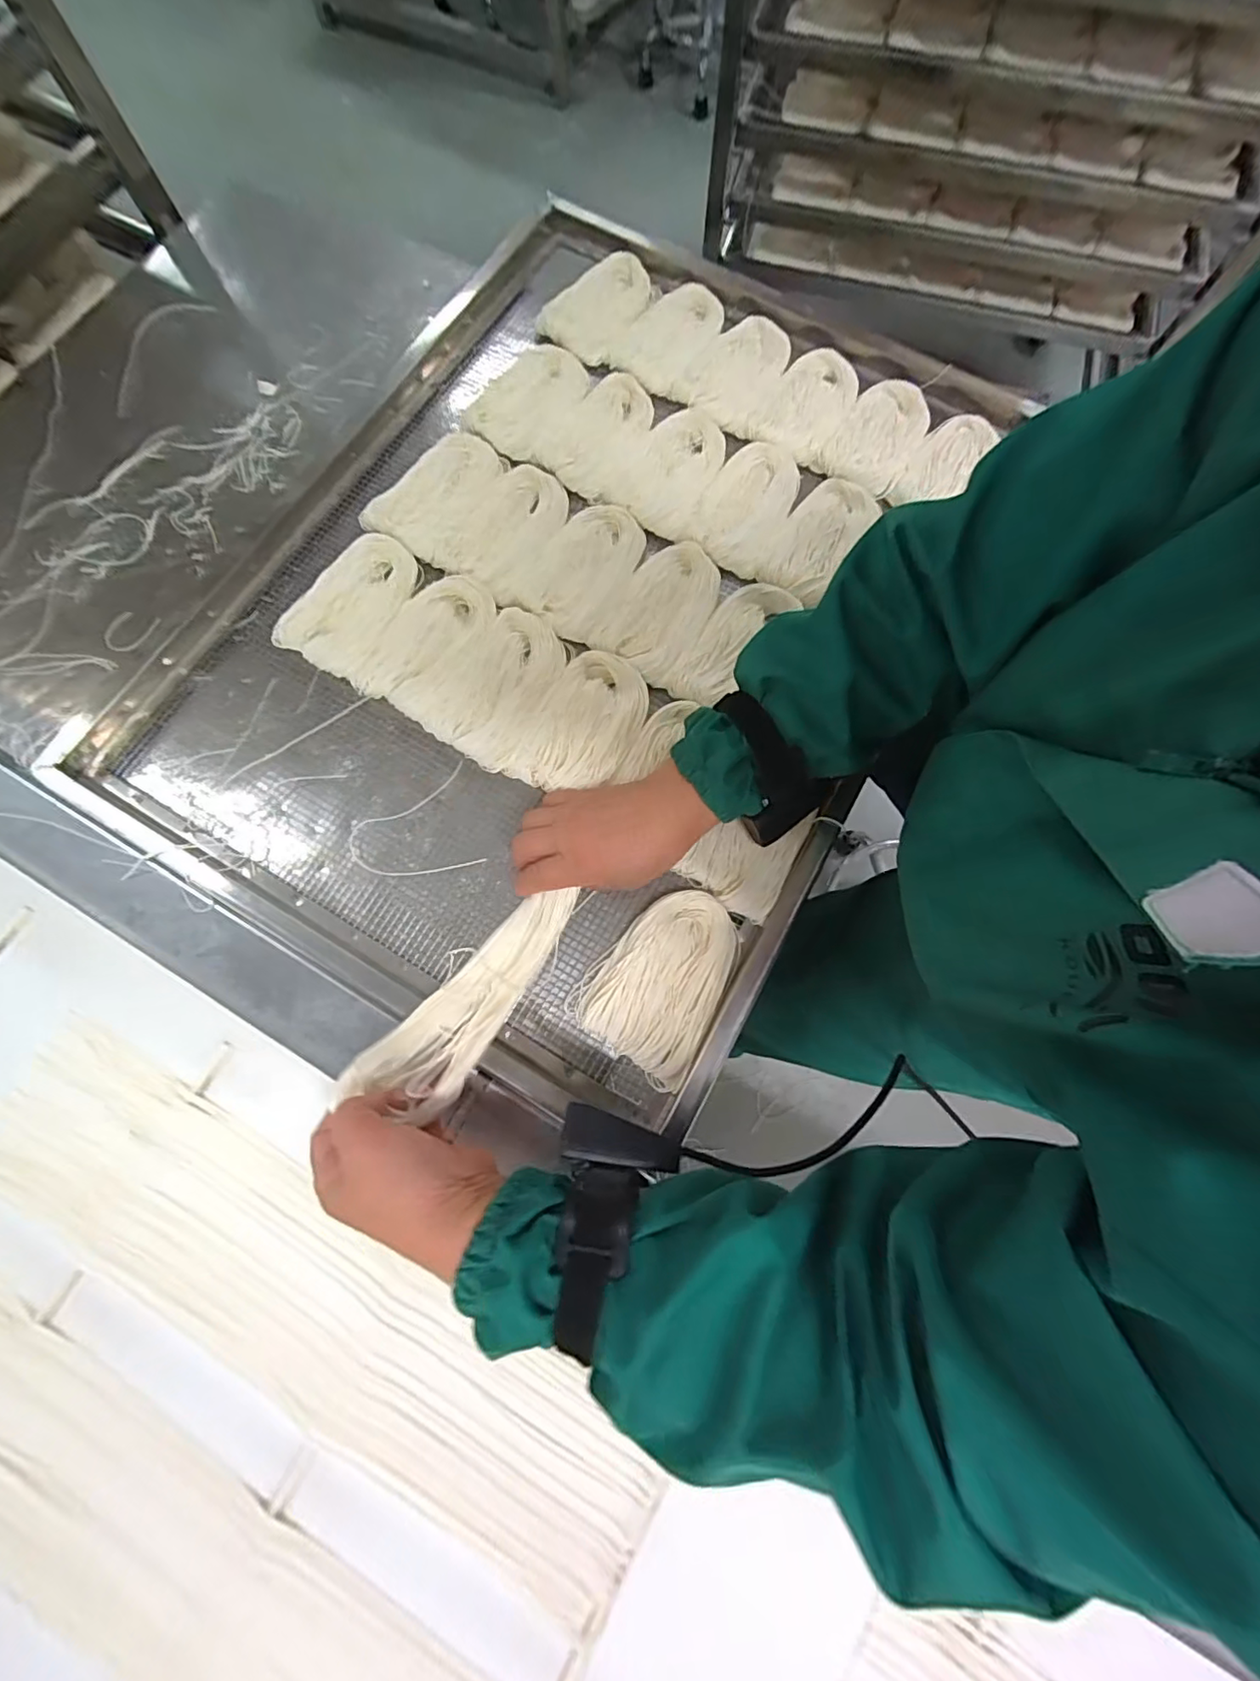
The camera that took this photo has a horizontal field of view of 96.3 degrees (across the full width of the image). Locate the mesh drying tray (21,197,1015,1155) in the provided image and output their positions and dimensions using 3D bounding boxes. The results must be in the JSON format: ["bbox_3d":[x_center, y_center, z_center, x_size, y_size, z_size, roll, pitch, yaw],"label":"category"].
[{"bbox_3d":[-0.039,-0.252,0.530,0.604,0.031,0.808,29,77,7],"label":"mesh drying tray"}]

